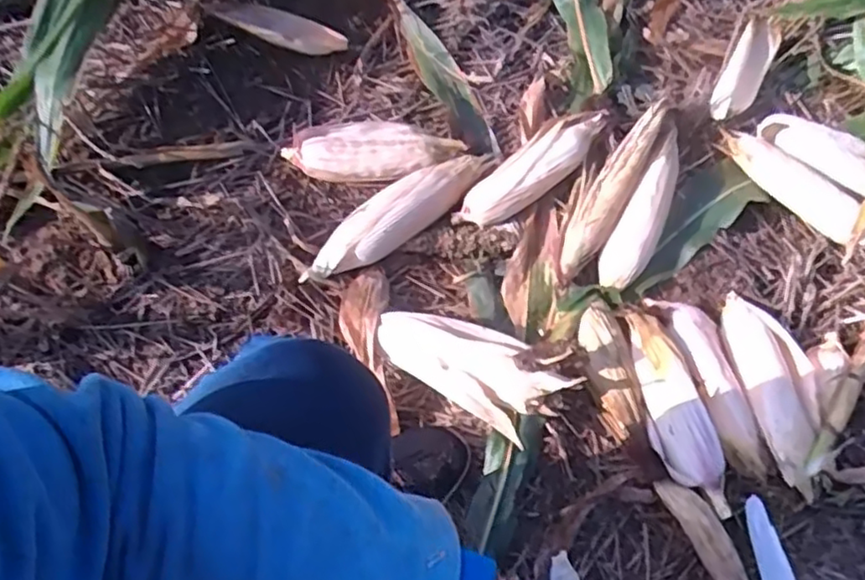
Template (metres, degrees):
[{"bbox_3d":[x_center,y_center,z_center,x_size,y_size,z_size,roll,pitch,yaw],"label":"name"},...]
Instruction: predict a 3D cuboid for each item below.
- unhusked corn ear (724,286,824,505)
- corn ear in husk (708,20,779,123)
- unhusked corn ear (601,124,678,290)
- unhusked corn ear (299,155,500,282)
[{"bbox_3d":[0.420,0.116,0.815,0.085,0.046,0.245,-9,68,-4],"label":"unhusked corn ear"},{"bbox_3d":[0.462,-0.326,0.988,0.060,0.038,0.221,27,70,11],"label":"corn ear in husk"},{"bbox_3d":[0.290,-0.109,0.890,0.055,0.048,0.236,28,70,11],"label":"unhusked corn ear"},{"bbox_3d":[-0.046,-0.106,0.916,0.310,0.050,0.072,-32,71,-13],"label":"unhusked corn ear"}]

